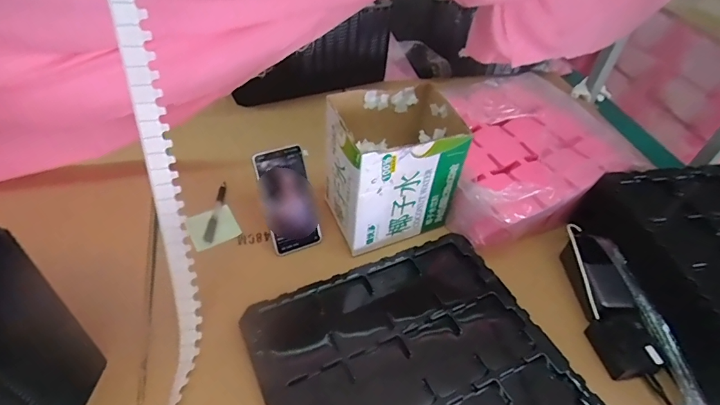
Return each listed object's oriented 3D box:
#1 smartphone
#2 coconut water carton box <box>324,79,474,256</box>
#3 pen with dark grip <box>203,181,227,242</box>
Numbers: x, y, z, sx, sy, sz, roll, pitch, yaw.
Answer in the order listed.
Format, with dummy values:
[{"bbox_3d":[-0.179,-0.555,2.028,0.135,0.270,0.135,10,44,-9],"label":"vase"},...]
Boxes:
[{"bbox_3d":[-0.112,-0.004,0.690,0.081,0.164,0.017,-17,15,-21],"label":"smartphone"},{"bbox_3d":[0.050,-0.062,0.712,0.191,0.198,0.162,-12,49,-18],"label":"coconut water carton box"},{"bbox_3d":[-0.248,0.013,0.752,0.014,0.013,0.134,4,46,-4],"label":"pen with dark grip"}]

